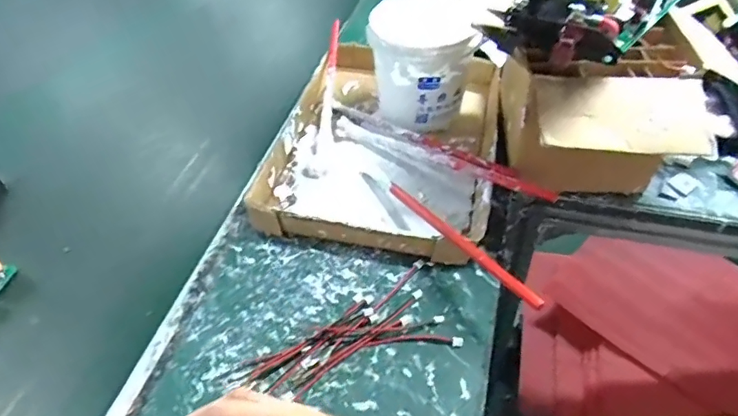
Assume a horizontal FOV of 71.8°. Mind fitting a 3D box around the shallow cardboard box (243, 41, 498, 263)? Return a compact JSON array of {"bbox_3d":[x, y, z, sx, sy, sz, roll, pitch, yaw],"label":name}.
[{"bbox_3d":[0.026,-0.092,0.602,0.242,0.041,0.342,9,49,12],"label":"shallow cardboard box"}]

